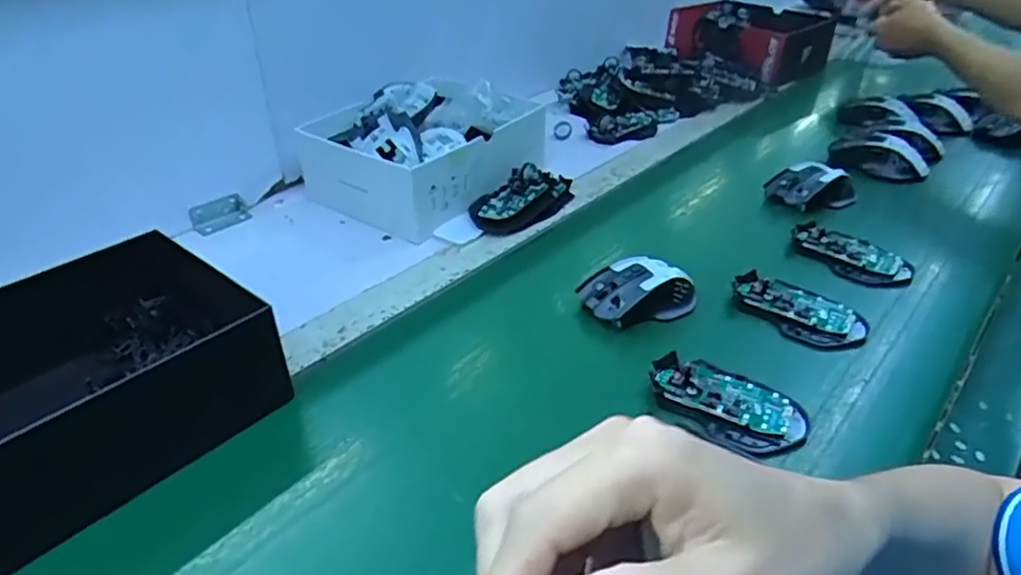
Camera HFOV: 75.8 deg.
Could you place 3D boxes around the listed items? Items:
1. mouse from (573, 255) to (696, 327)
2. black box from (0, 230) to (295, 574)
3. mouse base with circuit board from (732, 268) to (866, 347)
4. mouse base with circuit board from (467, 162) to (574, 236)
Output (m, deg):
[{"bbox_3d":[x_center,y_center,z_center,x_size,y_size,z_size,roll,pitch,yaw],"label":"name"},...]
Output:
[{"bbox_3d":[0.117,0.002,0.585,0.105,0.037,0.056,-8,35,-11],"label":"mouse"},{"bbox_3d":[-0.317,0.061,0.468,0.199,0.083,0.224,25,42,32],"label":"black box"},{"bbox_3d":[0.253,0.017,0.579,0.112,0.022,0.064,23,41,30],"label":"mouse base with circuit board"},{"bbox_3d":[0.017,-0.107,0.747,0.079,0.039,0.146,27,43,34],"label":"mouse base with circuit board"}]

